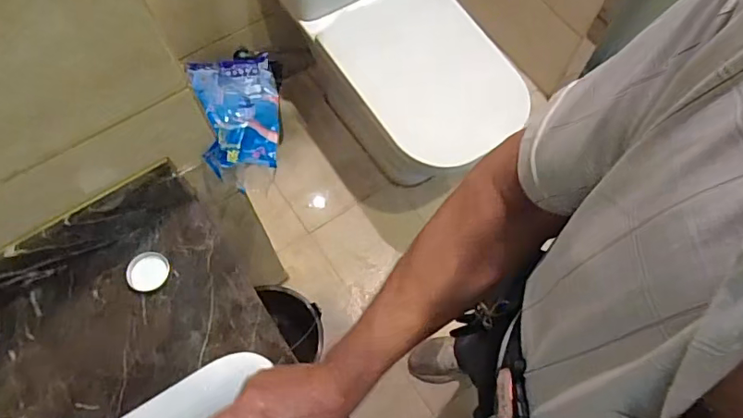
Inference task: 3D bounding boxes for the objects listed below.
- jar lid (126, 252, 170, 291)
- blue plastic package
[{"bbox_3d":[-0.329,0.091,0.759,0.056,0.010,0.058,0,67,-1],"label":"jar lid"},{"bbox_3d":[-0.213,-0.162,0.835,0.134,0.032,0.213,-2,65,-31],"label":"blue plastic package"}]

